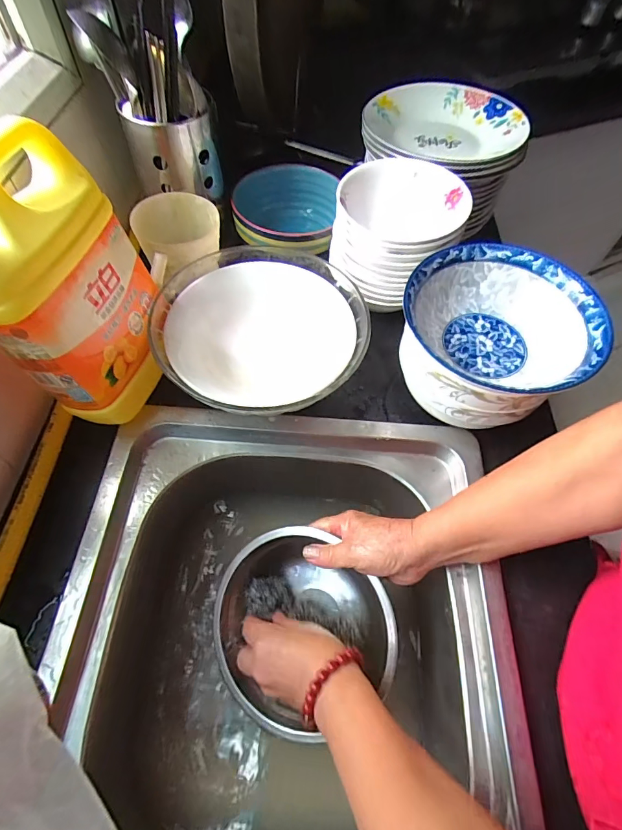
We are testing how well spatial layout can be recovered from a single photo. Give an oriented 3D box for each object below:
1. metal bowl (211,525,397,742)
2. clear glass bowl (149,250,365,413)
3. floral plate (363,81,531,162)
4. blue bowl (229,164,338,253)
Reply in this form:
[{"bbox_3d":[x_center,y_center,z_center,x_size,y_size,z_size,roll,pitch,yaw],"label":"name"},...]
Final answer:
[{"bbox_3d":[-0.006,0.209,0.418,0.190,0.059,0.190,-4,78,20],"label":"metal bowl"},{"bbox_3d":[-0.055,-0.094,0.452,0.207,0.078,0.177,-7,59,-8],"label":"clear glass bowl"},{"bbox_3d":[0.163,-0.357,0.517,0.190,0.037,0.175,1,59,-2],"label":"floral plate"},{"bbox_3d":[-0.036,-0.258,0.549,0.128,0.067,0.151,7,59,1],"label":"blue bowl"}]

